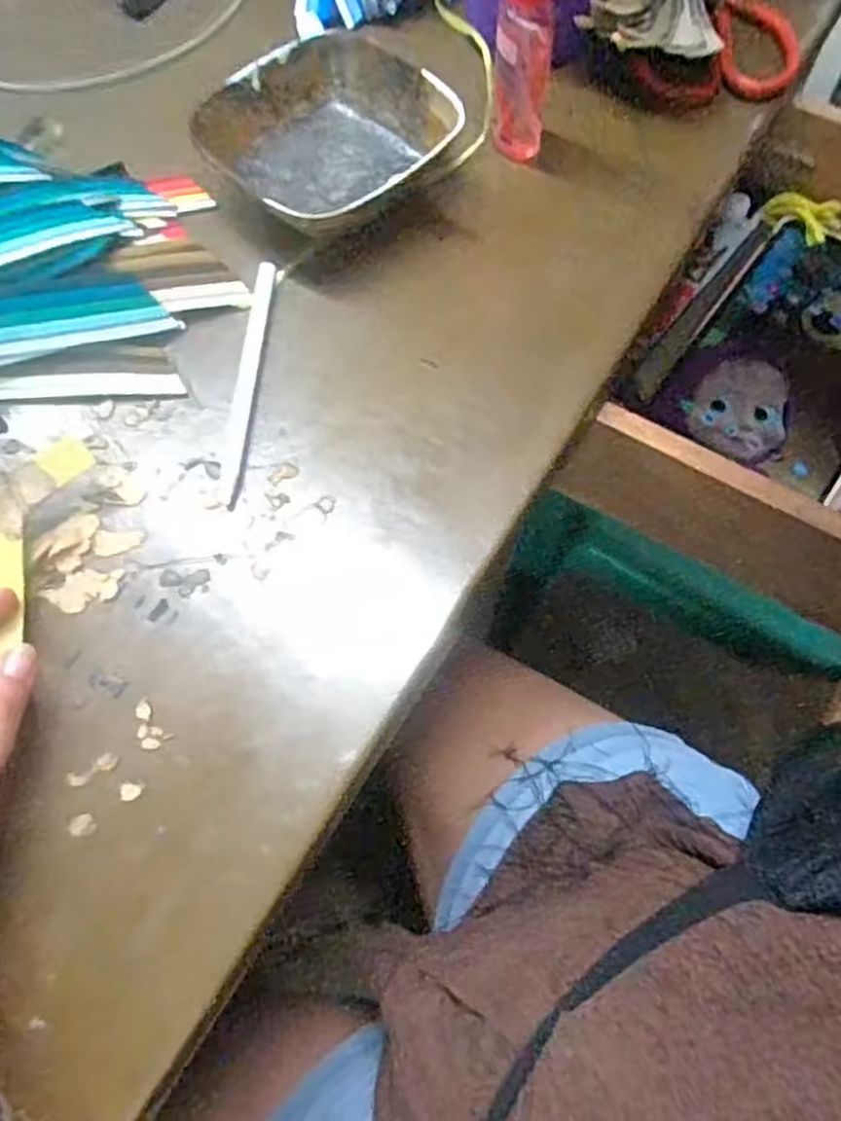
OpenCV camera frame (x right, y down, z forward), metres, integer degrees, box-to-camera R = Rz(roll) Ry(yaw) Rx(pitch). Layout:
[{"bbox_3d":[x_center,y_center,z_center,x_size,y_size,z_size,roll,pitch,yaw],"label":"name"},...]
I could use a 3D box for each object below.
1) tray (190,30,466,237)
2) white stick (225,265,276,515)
[{"bbox_3d":[-0.047,-0.233,0.410,0.120,0.040,0.128,-37,69,-13],"label":"tray"},{"bbox_3d":[-0.090,-0.095,0.377,0.011,0.004,0.146,2,66,4],"label":"white stick"}]

